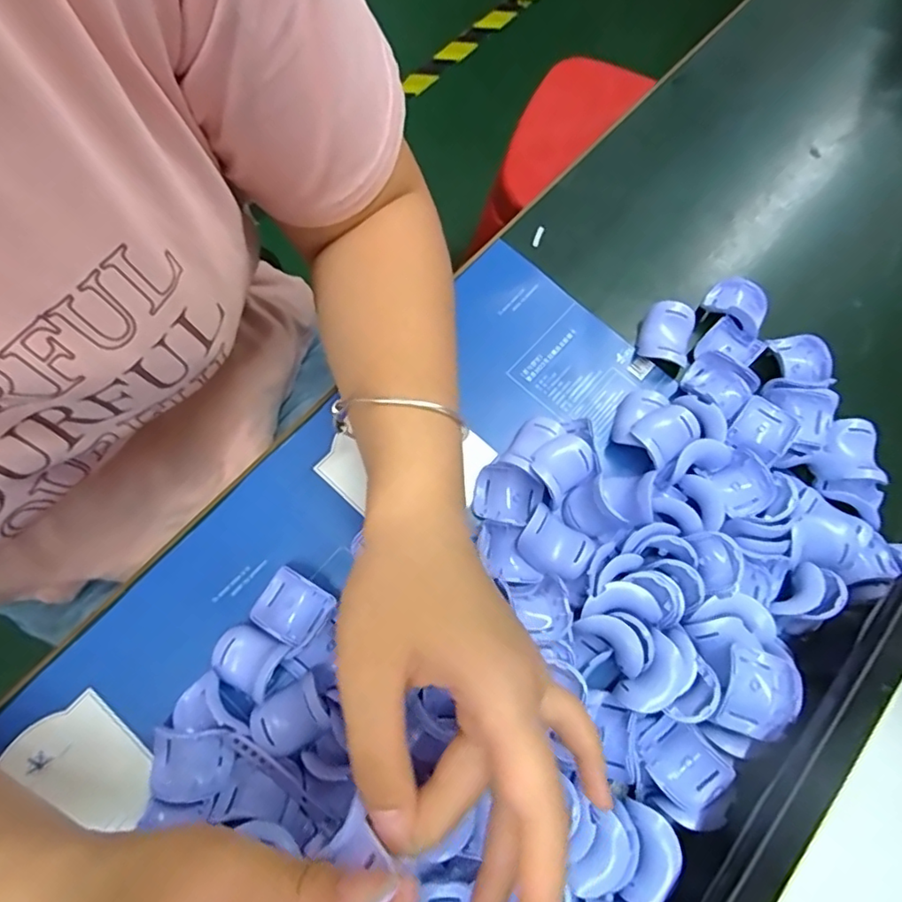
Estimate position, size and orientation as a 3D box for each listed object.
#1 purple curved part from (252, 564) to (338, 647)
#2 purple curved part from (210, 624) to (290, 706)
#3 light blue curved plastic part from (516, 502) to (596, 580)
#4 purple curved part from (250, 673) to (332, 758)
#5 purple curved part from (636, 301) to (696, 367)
[{"bbox_3d":[-0.082,0.080,0.293,0.035,0.009,0.031,32,75,4],"label":"purple curved part"},{"bbox_3d":[-0.100,0.102,0.282,0.034,0.013,0.028,26,75,3],"label":"purple curved part"},{"bbox_3d":[0.055,0.051,0.302,0.037,0.015,0.031,32,75,4],"label":"light blue curved plastic part"},{"bbox_3d":[-0.076,0.128,0.273,0.035,0.017,0.026,-28,79,-11],"label":"purple curved part"},{"bbox_3d":[0.129,-0.069,0.345,0.029,0.019,0.038,20,75,1],"label":"purple curved part"}]

